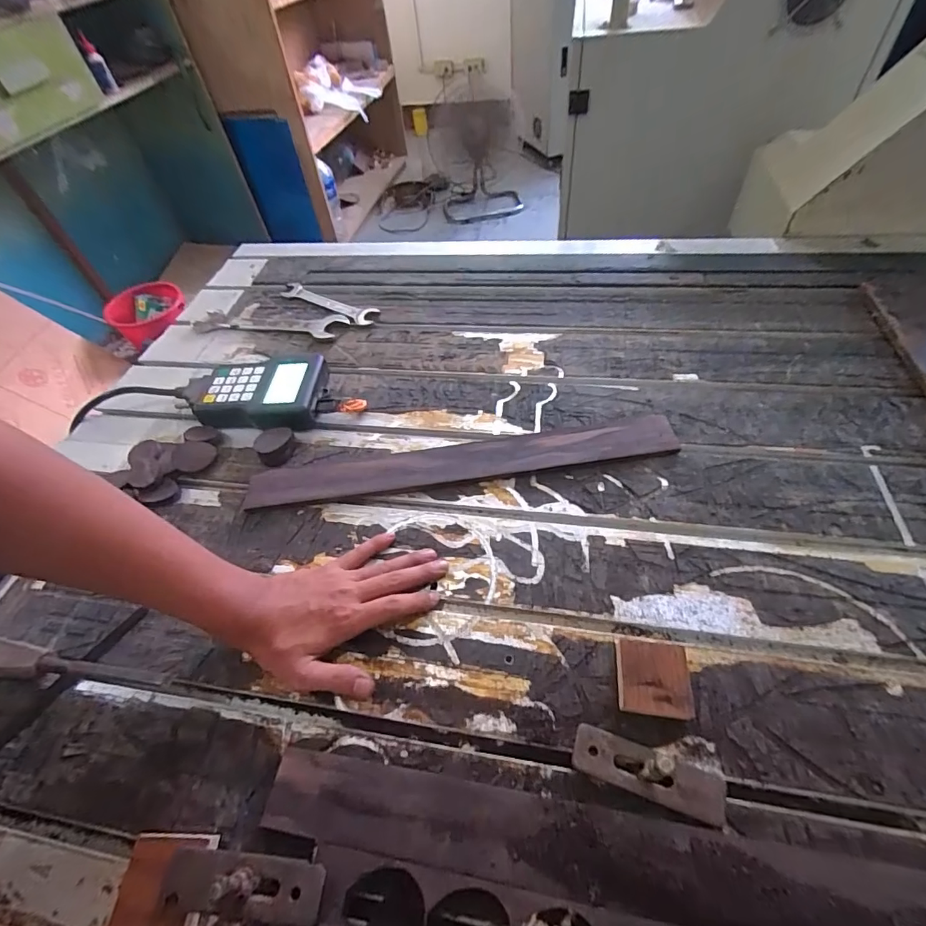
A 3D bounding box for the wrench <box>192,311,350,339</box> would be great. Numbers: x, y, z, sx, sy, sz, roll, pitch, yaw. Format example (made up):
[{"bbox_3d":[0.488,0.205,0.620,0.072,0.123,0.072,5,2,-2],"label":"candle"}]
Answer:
[{"bbox_3d":[-0.299,-0.215,0.699,0.247,0.010,0.052,8,53,12],"label":"wrench"}]

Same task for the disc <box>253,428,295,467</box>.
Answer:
[{"bbox_3d":[-0.214,-0.019,0.525,0.044,0.025,0.034,-35,56,-21],"label":"disc"}]

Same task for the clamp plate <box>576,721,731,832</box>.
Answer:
[{"bbox_3d":[0.126,0.212,0.314,0.097,0.011,0.030,14,54,16],"label":"clamp plate"}]

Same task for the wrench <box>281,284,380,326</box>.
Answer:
[{"bbox_3d":[-0.210,-0.252,0.720,0.183,0.010,0.032,25,58,23],"label":"wrench"}]

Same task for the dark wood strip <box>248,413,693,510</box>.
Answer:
[{"bbox_3d":[-0.004,-0.001,0.496,0.453,0.016,0.050,-7,51,0],"label":"dark wood strip"}]

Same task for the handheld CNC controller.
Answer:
[{"bbox_3d":[-0.266,-0.087,0.576,0.180,0.036,0.107,-3,51,3],"label":"handheld CNC controller"}]

